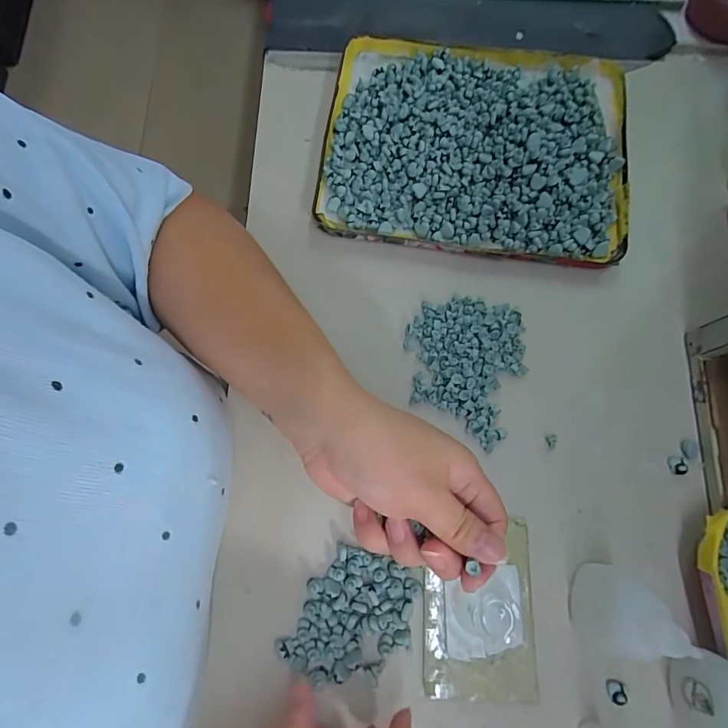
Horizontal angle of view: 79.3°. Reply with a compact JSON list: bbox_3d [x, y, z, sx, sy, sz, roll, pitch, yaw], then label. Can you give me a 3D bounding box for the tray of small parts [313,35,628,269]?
[{"bbox_3d":[0.091,-0.184,0.359,0.239,0.016,0.195,8,76,3],"label":"tray of small parts"}]

